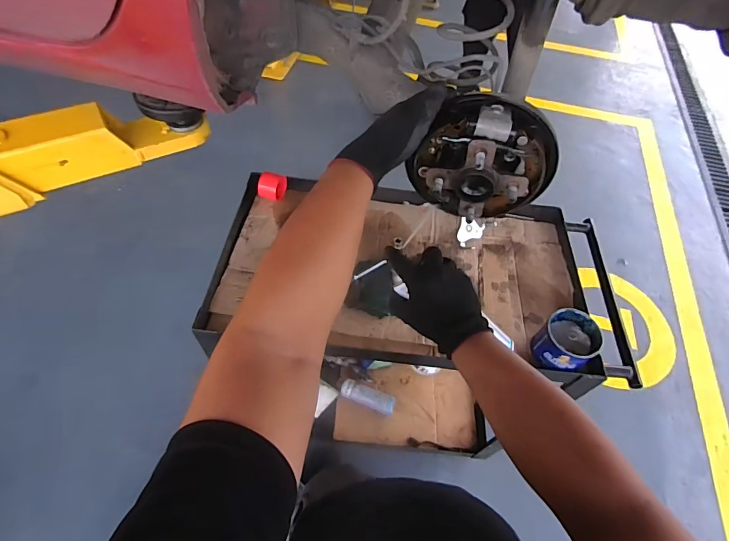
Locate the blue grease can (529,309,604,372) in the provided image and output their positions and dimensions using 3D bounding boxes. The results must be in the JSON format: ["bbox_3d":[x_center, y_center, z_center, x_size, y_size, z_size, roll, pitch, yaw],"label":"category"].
[{"bbox_3d":[0.396,0.144,0.813,0.112,0.087,0.101,-33,62,-25],"label":"blue grease can"}]

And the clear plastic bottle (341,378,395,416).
[{"bbox_3d":[0.013,0.463,1.506,0.202,0.054,0.071,19,54,11],"label":"clear plastic bottle"}]

